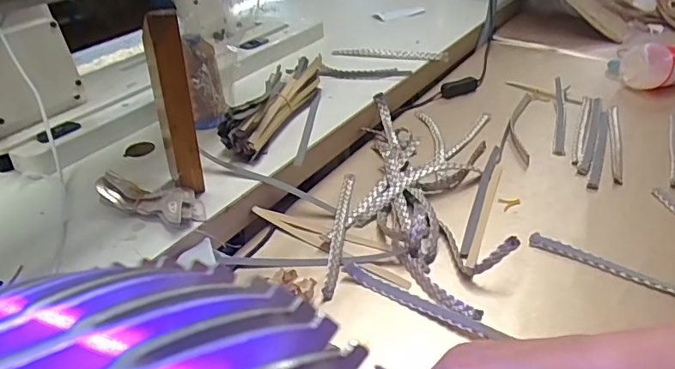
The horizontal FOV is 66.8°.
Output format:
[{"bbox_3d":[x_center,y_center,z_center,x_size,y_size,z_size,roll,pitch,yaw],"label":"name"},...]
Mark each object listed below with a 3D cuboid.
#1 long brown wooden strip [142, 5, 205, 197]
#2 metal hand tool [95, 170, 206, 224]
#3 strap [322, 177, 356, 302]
[{"bbox_3d":[-0.158,-0.075,0.493,0.032,0.194,0.046,-12,37,-15],"label":"long brown wooden strip"},{"bbox_3d":[-0.186,0.013,0.517,0.113,0.027,0.048,15,38,22],"label":"metal hand tool"},{"bbox_3d":[0.002,0.043,0.529,0.013,0.011,0.189,3,36,7],"label":"strap"}]

